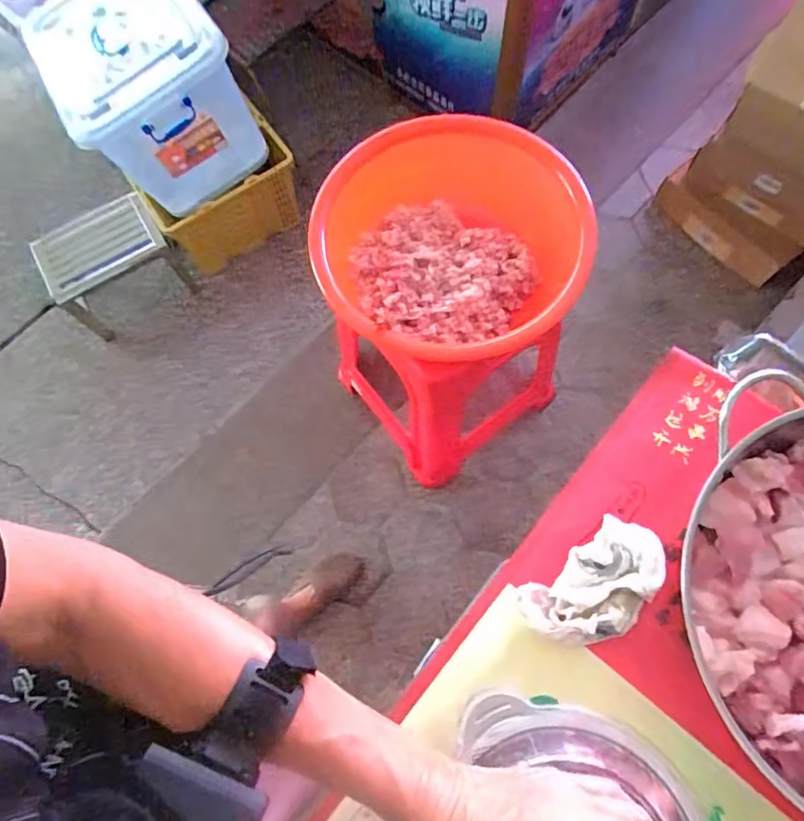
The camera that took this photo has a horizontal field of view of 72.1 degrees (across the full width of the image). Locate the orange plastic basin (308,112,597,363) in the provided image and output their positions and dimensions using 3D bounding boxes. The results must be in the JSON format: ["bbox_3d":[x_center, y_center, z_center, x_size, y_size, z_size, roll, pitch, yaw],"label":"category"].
[{"bbox_3d":[0.065,-0.244,0.833,0.353,0.131,0.384,0,74,1],"label":"orange plastic basin"}]

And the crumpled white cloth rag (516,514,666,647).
[{"bbox_3d":[0.163,0.149,0.461,0.124,0.031,0.072,-37,76,-9],"label":"crumpled white cloth rag"}]

